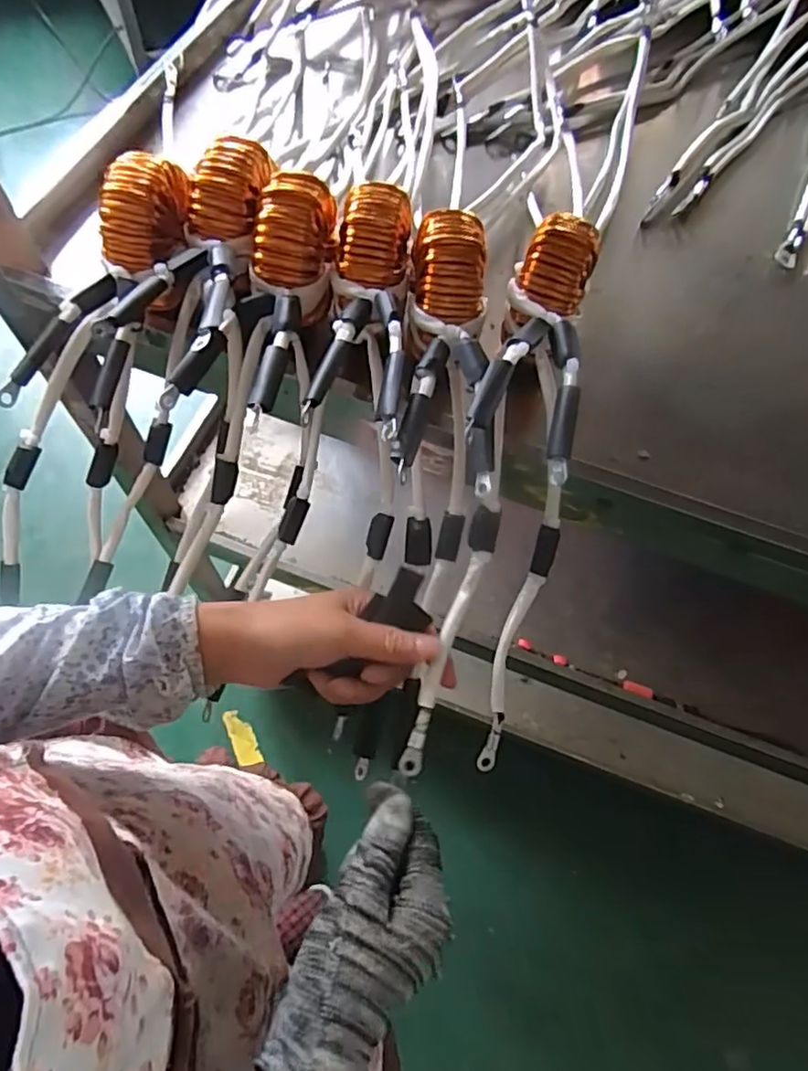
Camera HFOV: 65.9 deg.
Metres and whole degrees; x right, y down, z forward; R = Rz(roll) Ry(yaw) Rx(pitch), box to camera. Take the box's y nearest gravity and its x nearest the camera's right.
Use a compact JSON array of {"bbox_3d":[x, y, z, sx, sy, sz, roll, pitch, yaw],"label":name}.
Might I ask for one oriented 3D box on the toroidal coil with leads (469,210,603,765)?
[{"bbox_3d":[0.075,-0.031,0.405,0.076,0.086,0.359,7,93,1],"label":"toroidal coil with leads"}]

